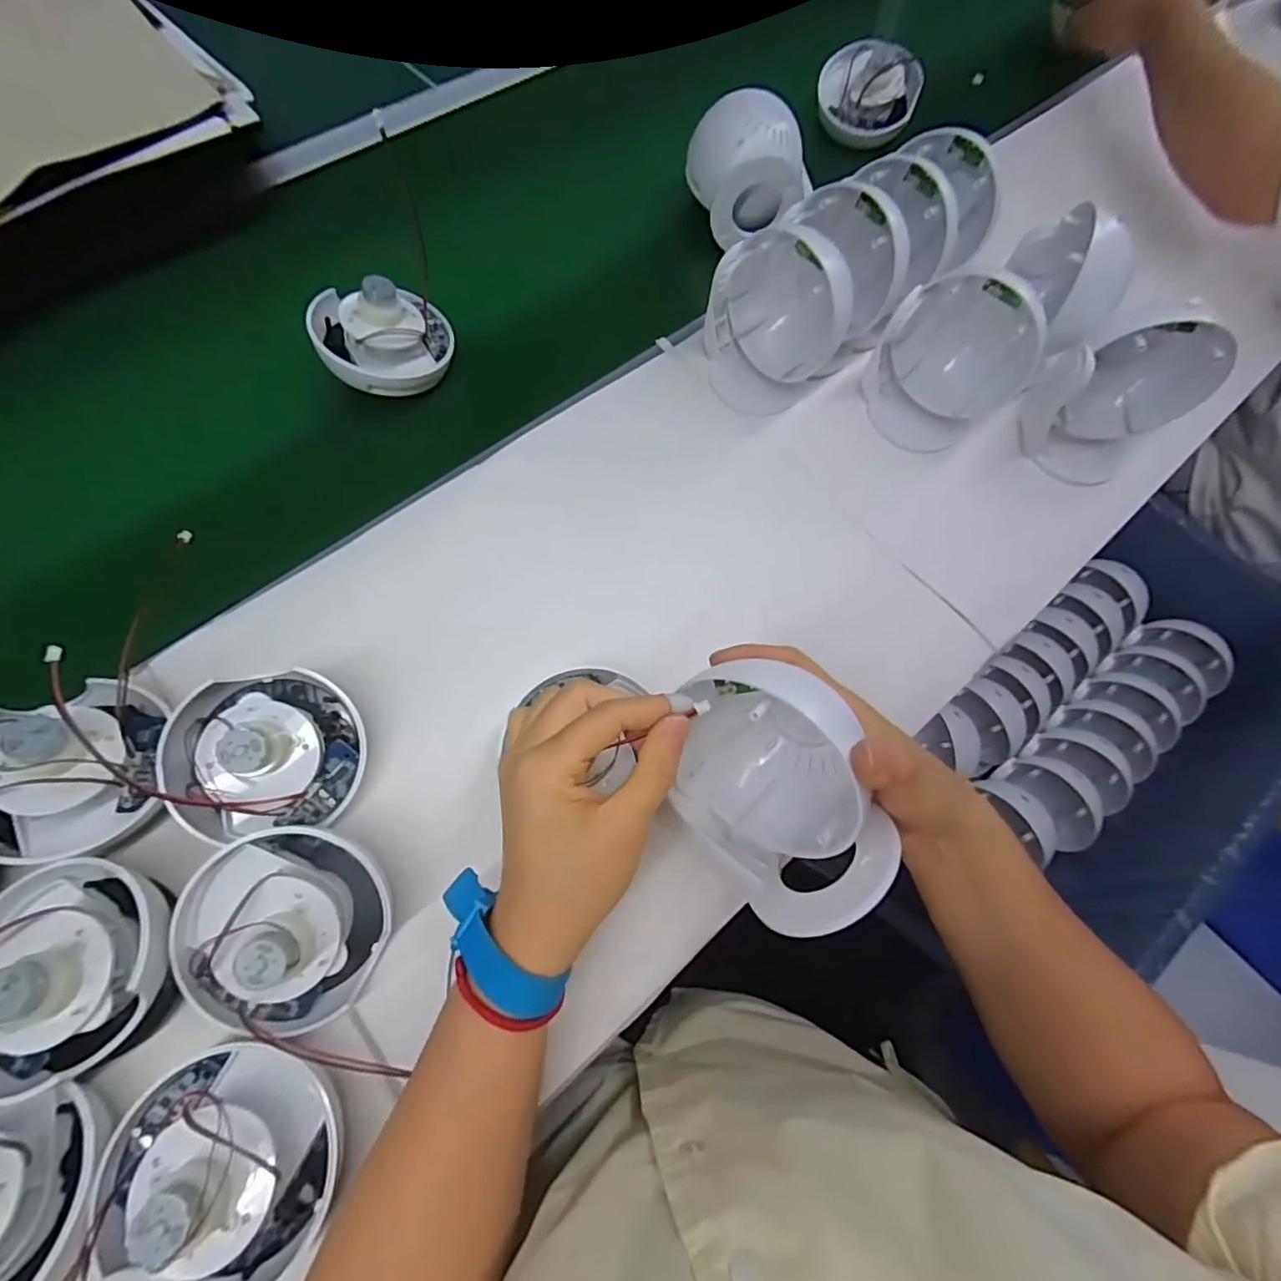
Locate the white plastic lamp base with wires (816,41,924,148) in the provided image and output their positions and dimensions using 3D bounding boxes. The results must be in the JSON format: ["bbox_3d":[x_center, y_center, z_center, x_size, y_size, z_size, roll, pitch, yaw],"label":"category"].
[{"bbox_3d":[0.246,-0.591,0.631,0.106,0.064,0.068,17,69,4],"label":"white plastic lamp base with wires"}]

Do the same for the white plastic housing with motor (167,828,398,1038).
[{"bbox_3d":[-0.200,0.158,0.320,0.090,0.074,0.100,-7,69,-5],"label":"white plastic housing with motor"}]

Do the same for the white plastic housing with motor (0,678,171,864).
[{"bbox_3d":[-0.332,0.075,0.334,0.092,0.070,0.098,1,69,-2],"label":"white plastic housing with motor"}]

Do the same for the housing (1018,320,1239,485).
[{"bbox_3d":[0.386,-0.200,0.475,0.092,0.111,0.093,-28,72,-12],"label":"housing"}]

